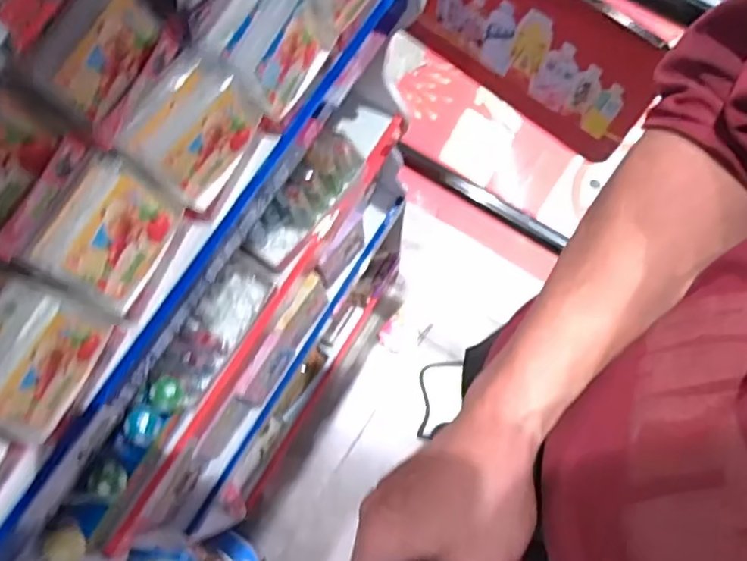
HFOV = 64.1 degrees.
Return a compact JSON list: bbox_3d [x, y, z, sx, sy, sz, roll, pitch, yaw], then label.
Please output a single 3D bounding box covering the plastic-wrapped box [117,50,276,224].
[{"bbox_3d":[-0.125,-0.102,0.448,0.027,0.099,0.093,30,78,41],"label":"plastic-wrapped box"}]

